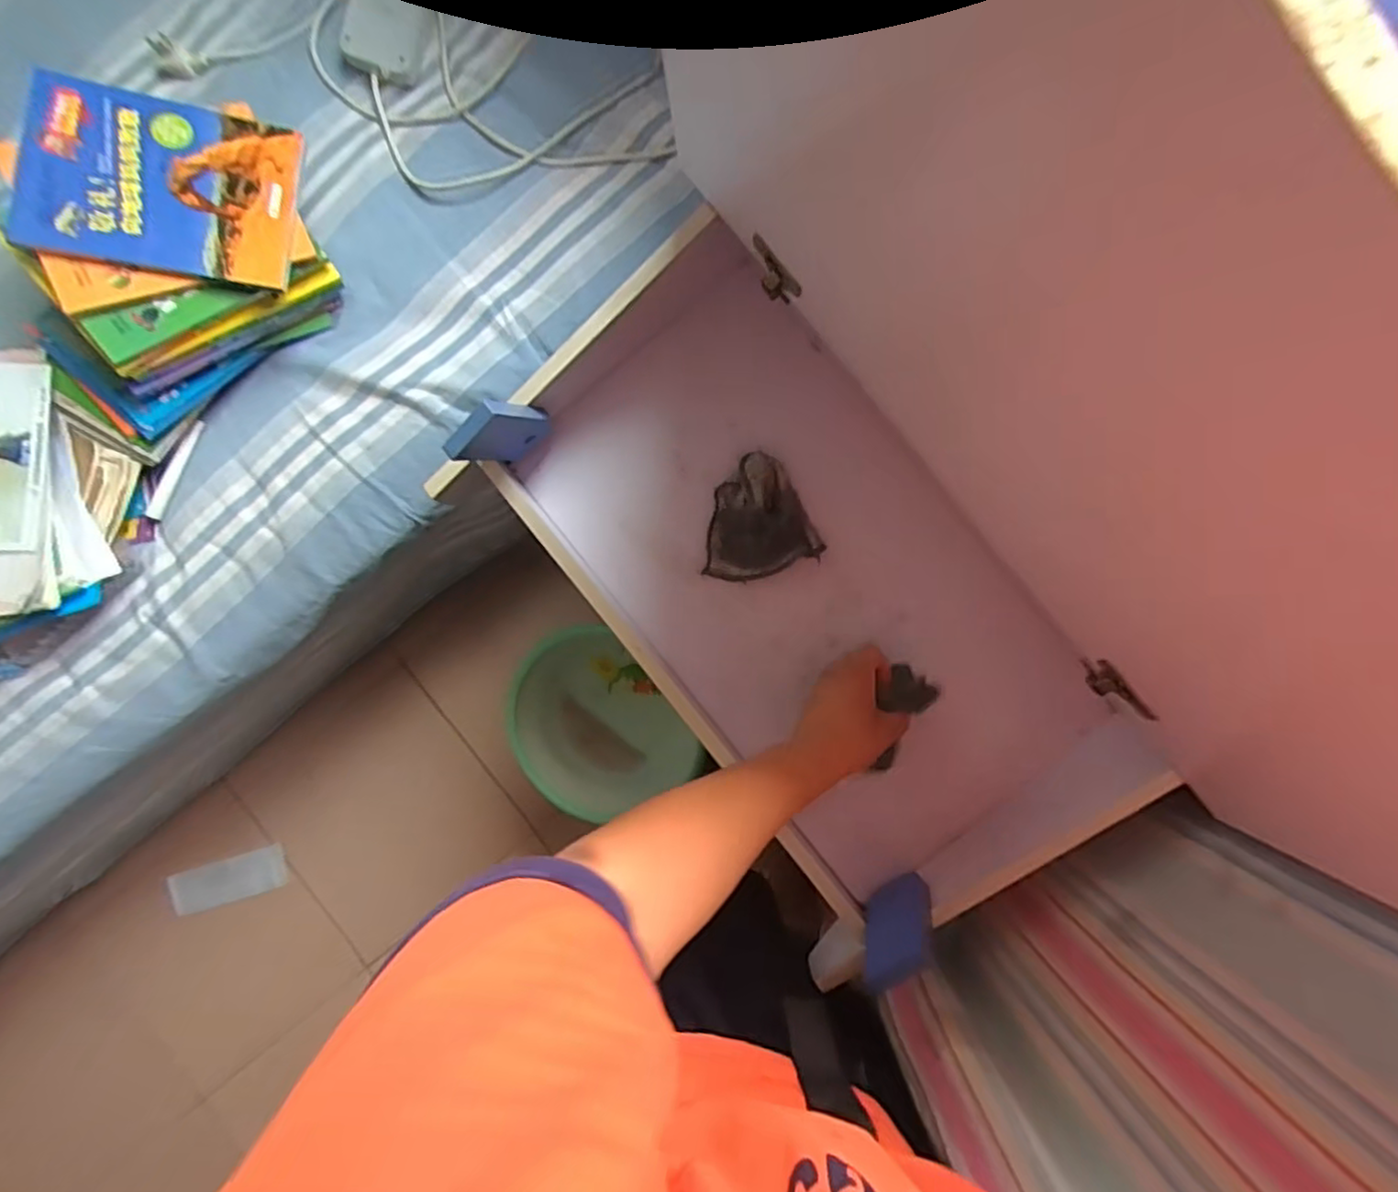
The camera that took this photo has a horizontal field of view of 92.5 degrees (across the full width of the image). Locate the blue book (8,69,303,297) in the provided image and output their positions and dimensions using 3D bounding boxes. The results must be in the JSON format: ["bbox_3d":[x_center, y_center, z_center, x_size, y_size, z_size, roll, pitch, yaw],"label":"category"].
[{"bbox_3d":[-0.544,-0.420,0.682,0.230,0.018,0.183,4,84,-18],"label":"blue book"}]

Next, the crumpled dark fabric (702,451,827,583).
[{"bbox_3d":[0.069,-0.074,0.664,0.114,0.038,0.124,9,88,1],"label":"crumpled dark fabric"}]

